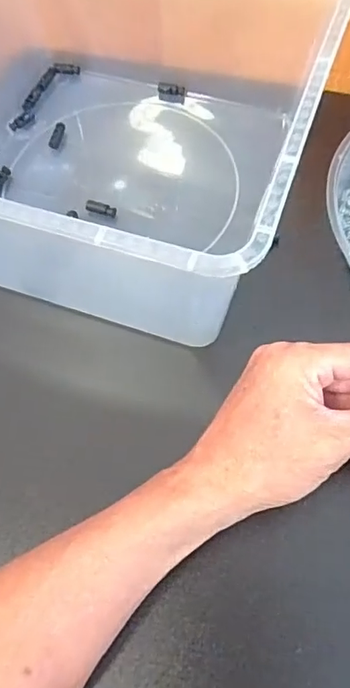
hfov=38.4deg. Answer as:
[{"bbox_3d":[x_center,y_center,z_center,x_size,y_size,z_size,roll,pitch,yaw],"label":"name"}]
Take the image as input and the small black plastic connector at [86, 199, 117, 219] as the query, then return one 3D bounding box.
[{"bbox_3d":[-0.060,-0.109,0.407,0.026,0.007,0.011,19,68,12],"label":"small black plastic connector"}]

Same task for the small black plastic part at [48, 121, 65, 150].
[{"bbox_3d":[-0.105,-0.185,0.446,0.009,0.007,0.025,14,79,10],"label":"small black plastic part"}]

